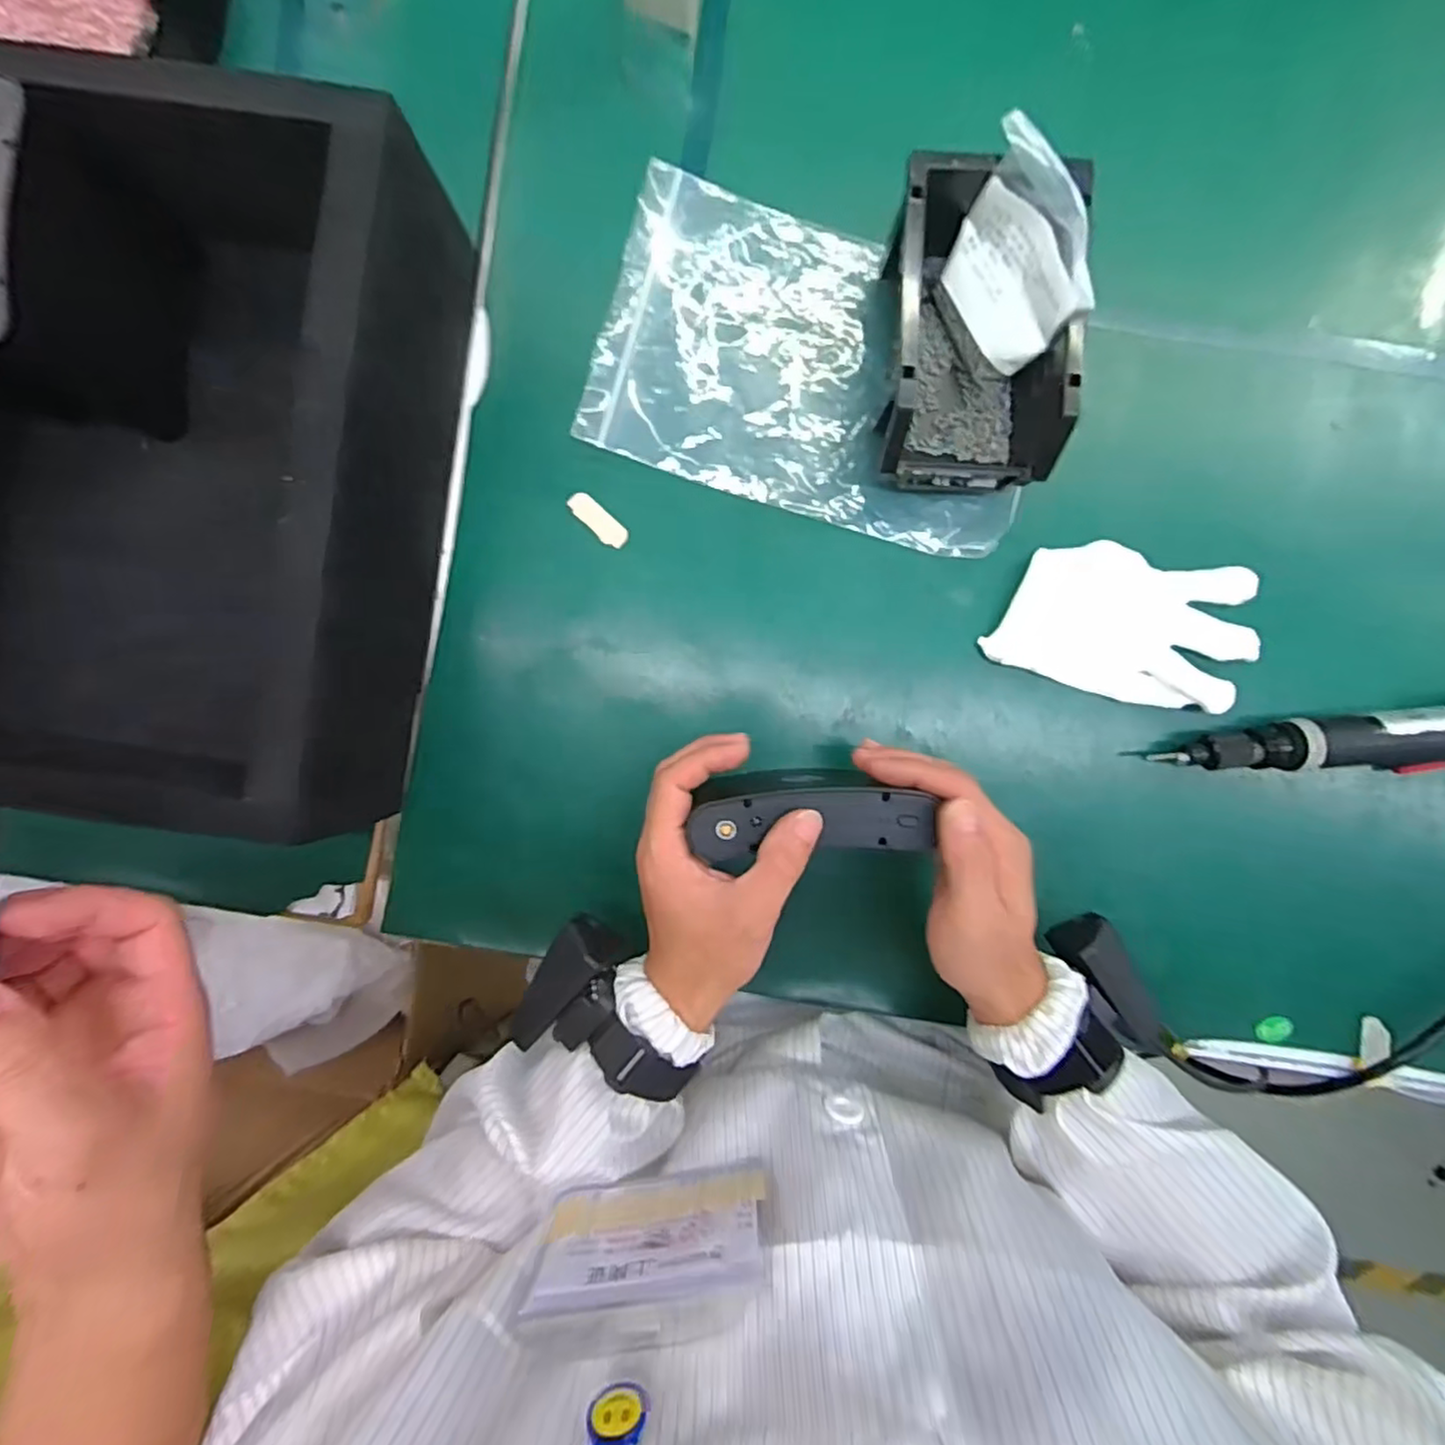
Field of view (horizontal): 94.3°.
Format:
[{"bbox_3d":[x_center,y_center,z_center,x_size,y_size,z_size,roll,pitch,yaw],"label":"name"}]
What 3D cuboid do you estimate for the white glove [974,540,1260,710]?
[{"bbox_3d":[0.257,-0.062,0.431,0.160,0.026,0.090,10,95,-3],"label":"white glove"}]

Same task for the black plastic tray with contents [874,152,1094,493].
[{"bbox_3d":[0.146,-0.227,0.396,0.098,0.069,0.163,1,93,-1],"label":"black plastic tray with contents"}]

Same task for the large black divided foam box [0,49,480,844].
[{"bbox_3d":[-0.446,-0.161,0.368,0.546,0.122,0.367,9,91,0],"label":"large black divided foam box"}]

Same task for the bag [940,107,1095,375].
[{"bbox_3d":[0.162,-0.255,0.371,0.030,0.082,0.091,-26,91,-22],"label":"bag"}]

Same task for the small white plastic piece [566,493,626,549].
[{"bbox_3d":[-0.080,-0.130,0.429,0.043,0.004,0.016,42,91,-1],"label":"small white plastic piece"}]

